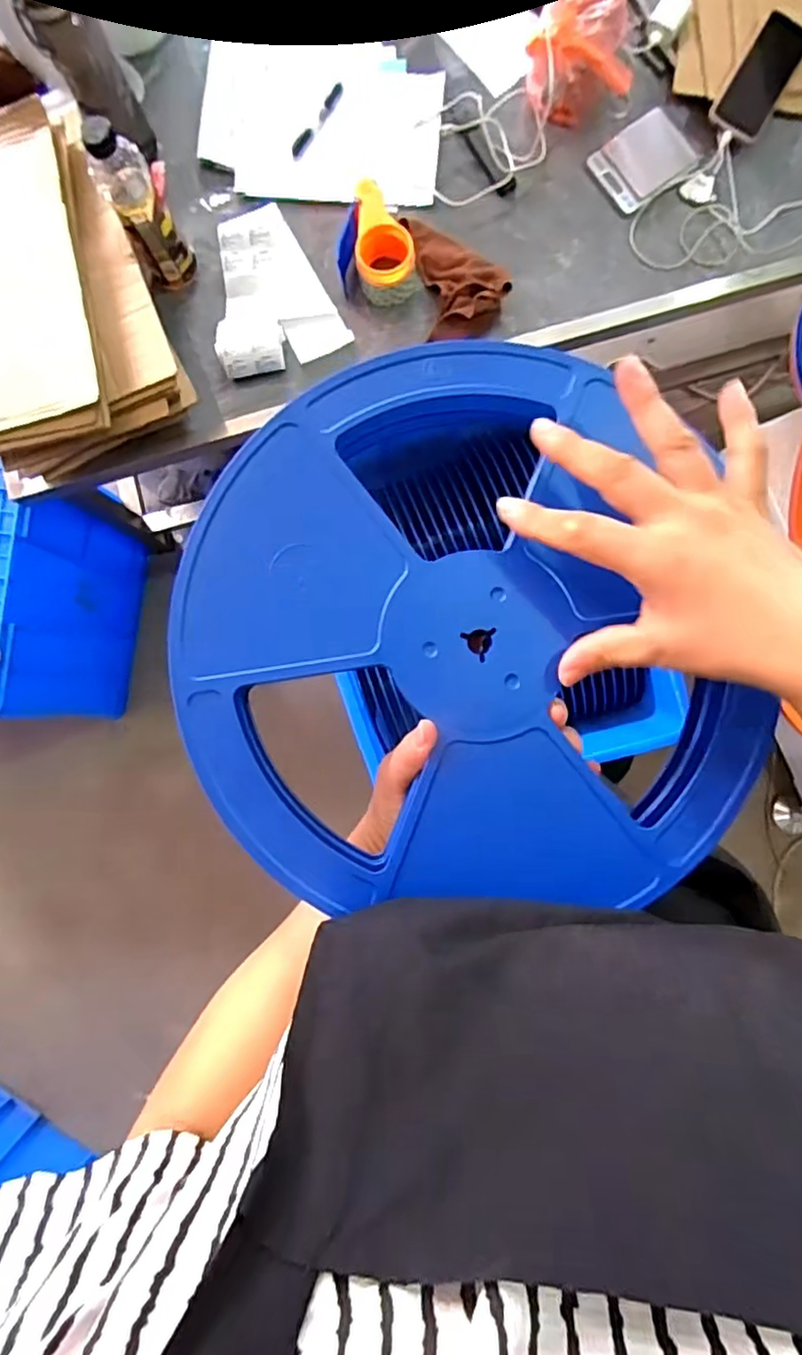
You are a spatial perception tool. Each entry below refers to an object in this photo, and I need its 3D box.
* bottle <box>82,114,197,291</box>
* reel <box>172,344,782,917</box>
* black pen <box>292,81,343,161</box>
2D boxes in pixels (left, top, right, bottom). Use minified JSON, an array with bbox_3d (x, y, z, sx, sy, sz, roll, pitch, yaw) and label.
[{"bbox_3d":[-0.347,-0.619,0.802,0.077,0.223,0.059,-33,86,2],"label":"bottle"},{"bbox_3d":[0.030,-0.024,0.326,0.288,0.031,0.291,-8,87,4],"label":"reel"},{"bbox_3d":[-0.123,-0.828,0.899,0.016,0.011,0.128,34,90,5],"label":"black pen"}]

